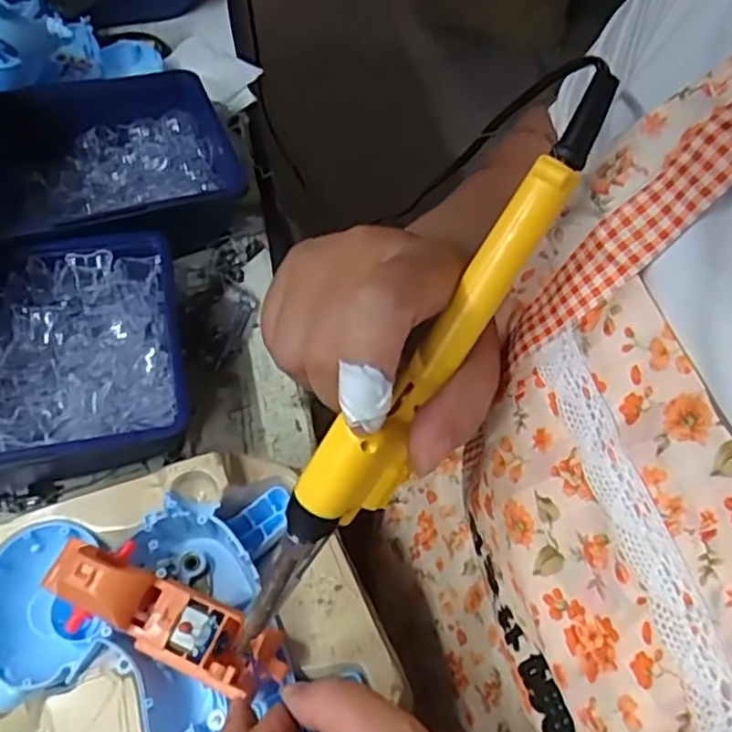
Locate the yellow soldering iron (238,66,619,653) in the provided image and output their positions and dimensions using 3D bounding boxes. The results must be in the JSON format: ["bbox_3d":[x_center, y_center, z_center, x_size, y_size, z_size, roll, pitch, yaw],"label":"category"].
[{"bbox_3d":[0.007,0.021,0.240,0.023,0.030,0.195,37,97,21],"label":"yellow soldering iron"}]

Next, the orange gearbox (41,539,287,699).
[{"bbox_3d":[-0.080,0.102,0.280,0.099,0.036,0.034,29,59,-4],"label":"orange gearbox"}]

